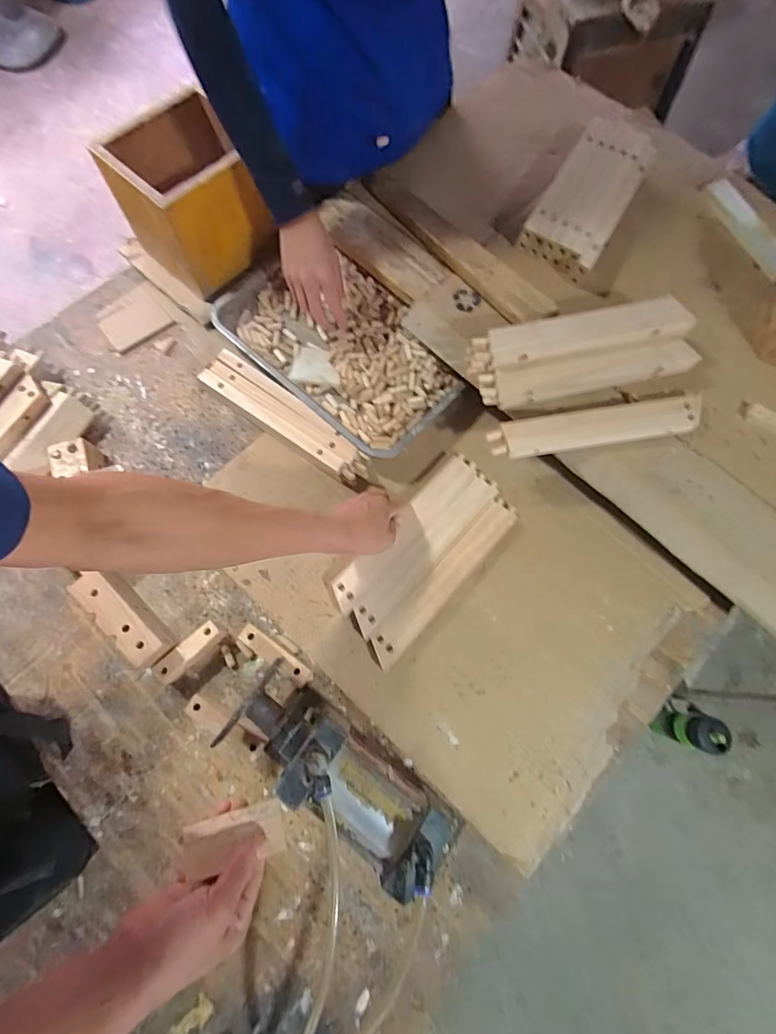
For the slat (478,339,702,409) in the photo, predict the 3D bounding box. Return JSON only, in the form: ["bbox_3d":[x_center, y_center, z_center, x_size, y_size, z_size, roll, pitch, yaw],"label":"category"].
[{"bbox_3d":[0.282,-0.202,0.639,0.302,0.017,0.055,-10,108,-1],"label":"slat"}]

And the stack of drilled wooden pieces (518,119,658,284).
[{"bbox_3d":[0.329,-0.530,0.734,0.126,0.043,0.314,29,72,7],"label":"stack of drilled wooden pieces"}]

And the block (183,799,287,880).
[{"bbox_3d":[-0.144,0.302,0.424,0.089,0.014,0.042,-7,74,-17],"label":"block"}]

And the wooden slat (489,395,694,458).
[{"bbox_3d":[0.290,-0.124,0.634,0.293,0.028,0.047,-7,71,-5],"label":"wooden slat"}]

